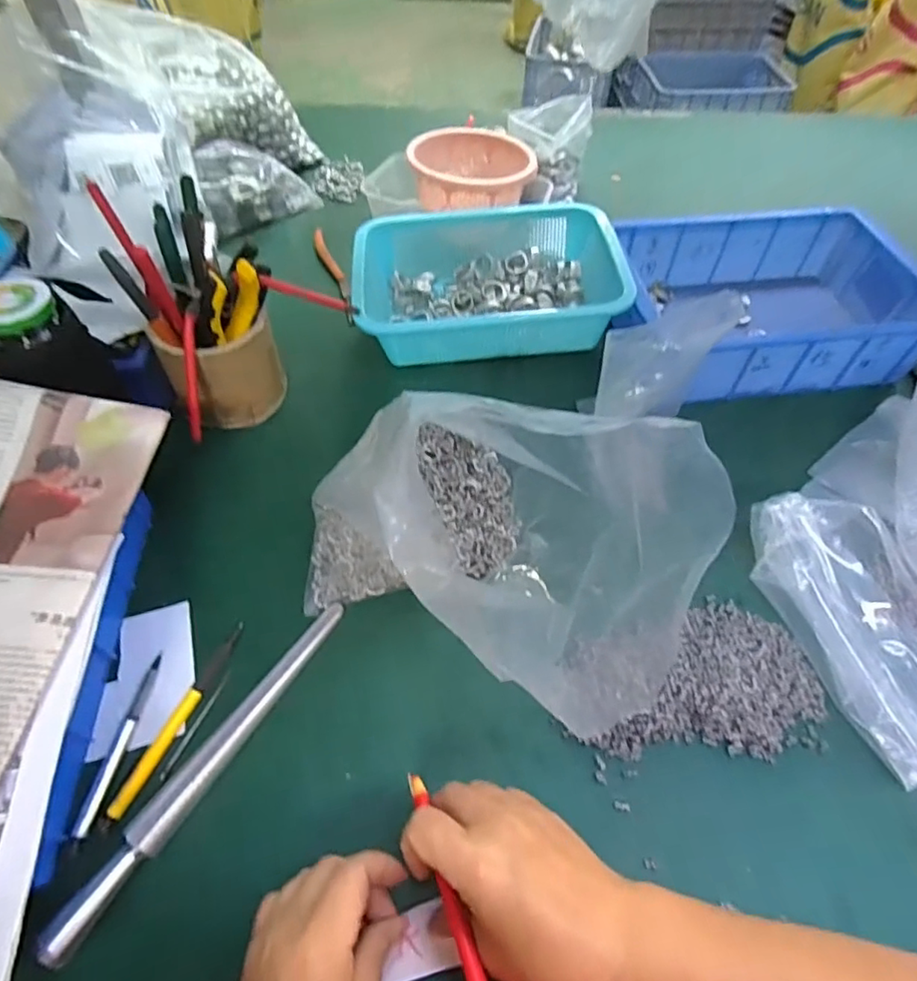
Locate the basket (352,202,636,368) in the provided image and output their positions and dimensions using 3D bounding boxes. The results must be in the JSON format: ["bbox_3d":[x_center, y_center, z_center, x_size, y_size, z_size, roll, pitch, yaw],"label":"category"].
[{"bbox_3d":[0.028,-0.226,0.615,0.265,0.076,0.206,-3,53,-3],"label":"basket"}]

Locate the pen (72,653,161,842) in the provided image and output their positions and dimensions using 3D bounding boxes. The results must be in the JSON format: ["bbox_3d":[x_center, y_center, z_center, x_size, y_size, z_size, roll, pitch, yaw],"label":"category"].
[{"bbox_3d":[-0.218,0.161,0.377,0.008,0.005,0.112,7,53,4],"label":"pen"}]

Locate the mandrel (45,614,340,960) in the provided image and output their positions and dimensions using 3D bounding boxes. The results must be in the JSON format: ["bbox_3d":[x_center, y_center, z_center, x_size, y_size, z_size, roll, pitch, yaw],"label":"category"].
[{"bbox_3d":[-0.155,0.162,0.369,0.021,0.021,0.237,24,57,16],"label":"mandrel"}]

